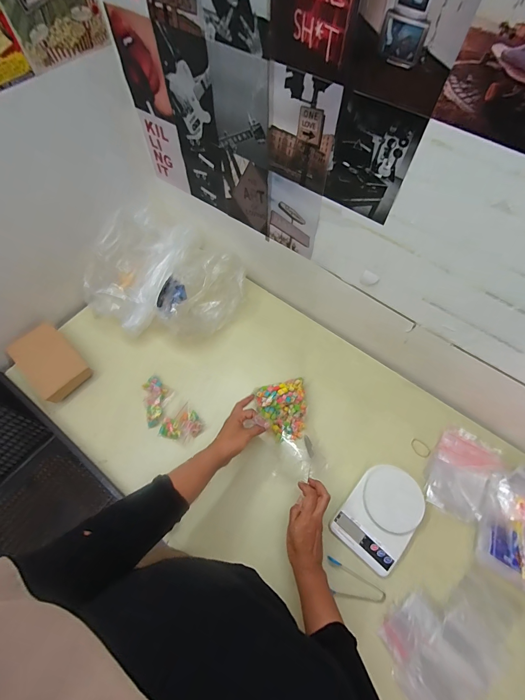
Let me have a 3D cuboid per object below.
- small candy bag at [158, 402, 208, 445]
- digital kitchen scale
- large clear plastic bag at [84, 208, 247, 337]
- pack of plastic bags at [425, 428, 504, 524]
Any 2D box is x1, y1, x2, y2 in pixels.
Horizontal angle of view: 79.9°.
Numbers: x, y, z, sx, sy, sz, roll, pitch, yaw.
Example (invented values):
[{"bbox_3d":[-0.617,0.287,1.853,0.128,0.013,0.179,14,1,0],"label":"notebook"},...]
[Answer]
[{"bbox_3d":[-0.182,0.173,0.700,0.088,0.022,0.073,-38,70,-17],"label":"small candy bag"},{"bbox_3d":[0.234,0.320,0.613,0.128,0.029,0.175,38,69,16],"label":"digital kitchen scale"},{"bbox_3d":[-0.245,-0.171,0.798,0.357,0.133,0.287,27,66,12],"label":"large clear plastic bag"},{"bbox_3d":[0.406,0.250,0.642,0.114,0.014,0.169,31,75,19],"label":"pack of plastic bags"}]

